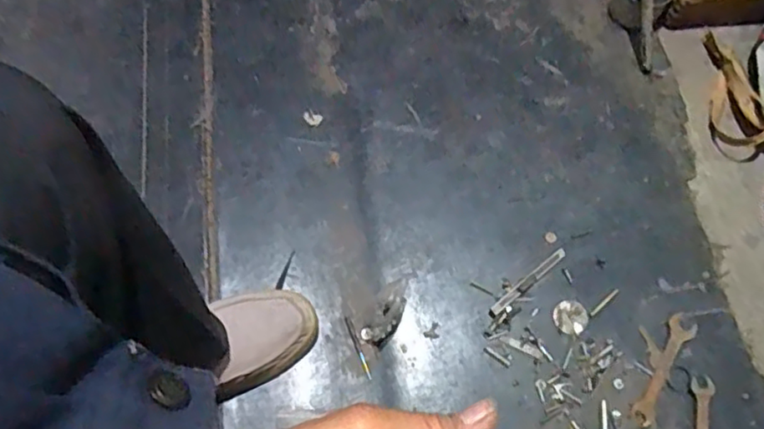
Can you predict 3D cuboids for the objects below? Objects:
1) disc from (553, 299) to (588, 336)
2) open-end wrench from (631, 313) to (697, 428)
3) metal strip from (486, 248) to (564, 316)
[{"bbox_3d":[0.220,0.120,0.730,0.040,0.004,0.041,36,72,11],"label":"disc"},{"bbox_3d":[0.318,0.174,0.706,0.029,0.004,0.137,33,71,10],"label":"open-end wrench"},{"bbox_3d":[0.173,0.080,0.742,0.121,0.004,0.012,-37,75,-15],"label":"metal strip"}]

